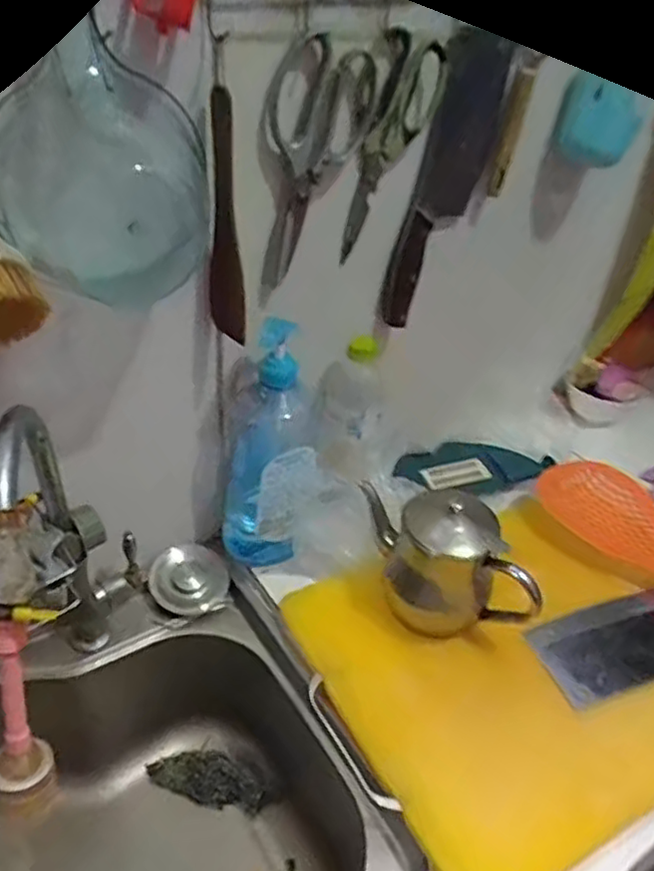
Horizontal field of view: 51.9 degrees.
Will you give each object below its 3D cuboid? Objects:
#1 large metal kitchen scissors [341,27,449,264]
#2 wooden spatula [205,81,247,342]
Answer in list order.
[{"bbox_3d":[0.054,-0.264,0.633,0.081,0.198,0.012,2,29,-44],"label":"large metal kitchen scissors"},{"bbox_3d":[-0.084,-0.173,0.558,0.010,0.195,0.047,-24,45,-33],"label":"wooden spatula"}]

